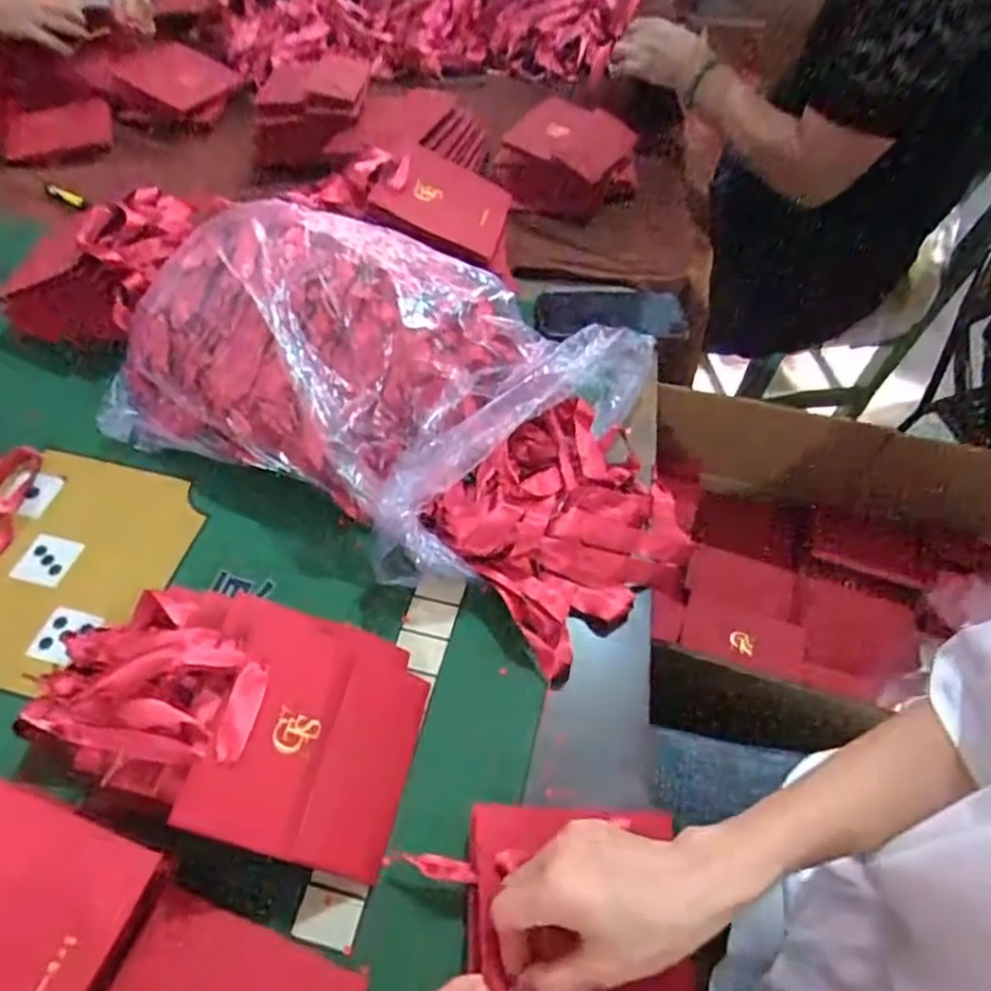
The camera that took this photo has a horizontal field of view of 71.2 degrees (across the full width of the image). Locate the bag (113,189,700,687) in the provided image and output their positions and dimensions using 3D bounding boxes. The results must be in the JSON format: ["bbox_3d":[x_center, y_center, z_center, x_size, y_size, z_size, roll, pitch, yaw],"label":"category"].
[{"bbox_3d":[-0.066,-0.105,0.615,0.495,0.149,0.296,27,57,18],"label":"bag"}]

